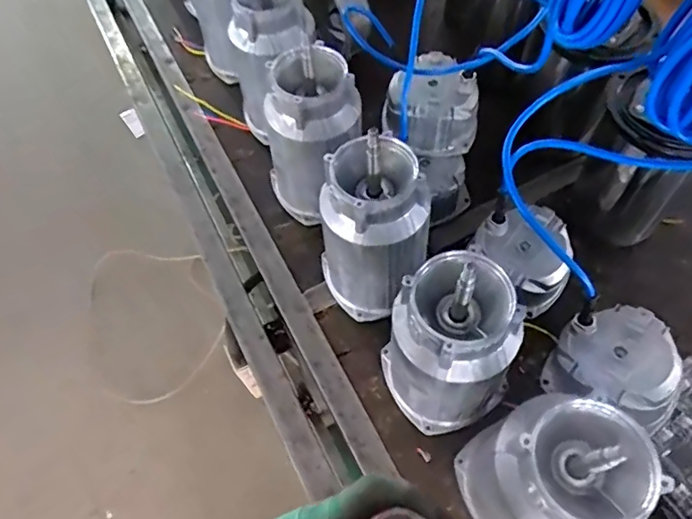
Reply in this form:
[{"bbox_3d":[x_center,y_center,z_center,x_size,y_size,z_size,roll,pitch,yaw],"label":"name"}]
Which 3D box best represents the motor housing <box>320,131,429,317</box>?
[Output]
[{"bbox_3d":[0.032,-0.027,0.577,0.111,0.240,0.107,-1,61,2],"label":"motor housing"}]

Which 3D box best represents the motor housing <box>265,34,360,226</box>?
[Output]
[{"bbox_3d":[-0.049,-0.156,0.664,0.111,0.224,0.114,-26,63,-12],"label":"motor housing"}]

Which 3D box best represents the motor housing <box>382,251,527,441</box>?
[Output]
[{"bbox_3d":[0.094,0.095,0.516,0.114,0.224,0.125,-31,64,-14],"label":"motor housing"}]

